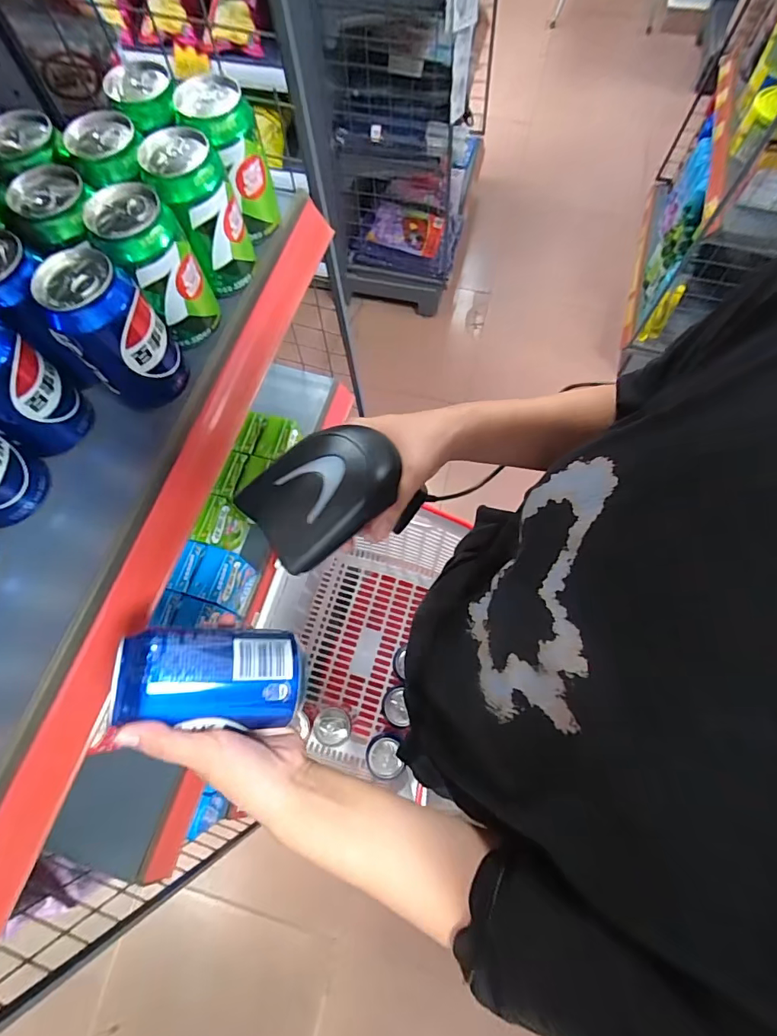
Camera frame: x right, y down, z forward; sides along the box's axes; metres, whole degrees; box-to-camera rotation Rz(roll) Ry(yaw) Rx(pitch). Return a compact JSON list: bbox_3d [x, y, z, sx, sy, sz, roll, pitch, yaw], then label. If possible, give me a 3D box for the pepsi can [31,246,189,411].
[{"bbox_3d":[-0.202,-0.135,0.364,0.060,0.108,0.061,-1,69,2],"label":"pepsi can"}]

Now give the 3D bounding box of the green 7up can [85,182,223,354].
[{"bbox_3d":[-0.181,-0.196,0.384,0.056,0.105,0.056,-1,69,2],"label":"green 7up can"}]

